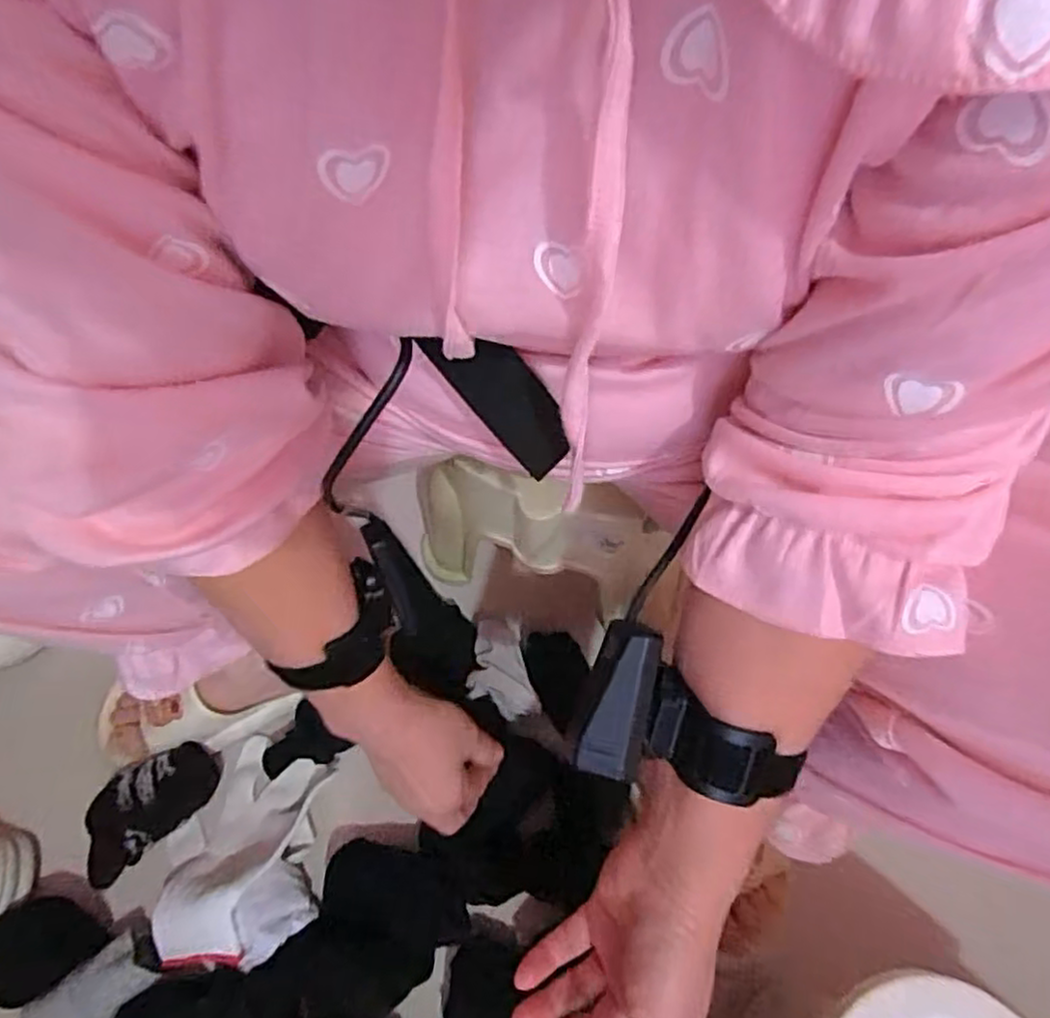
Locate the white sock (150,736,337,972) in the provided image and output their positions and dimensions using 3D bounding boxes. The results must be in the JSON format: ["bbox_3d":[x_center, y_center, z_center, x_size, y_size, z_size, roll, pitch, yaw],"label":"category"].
[{"bbox_3d":[-0.236,0.275,0.581,0.134,0.051,0.171,0,64,2],"label":"white sock"}]

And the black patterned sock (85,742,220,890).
[{"bbox_3d":[-0.321,0.251,0.597,0.122,0.055,0.062,-34,67,-14],"label":"black patterned sock"}]

